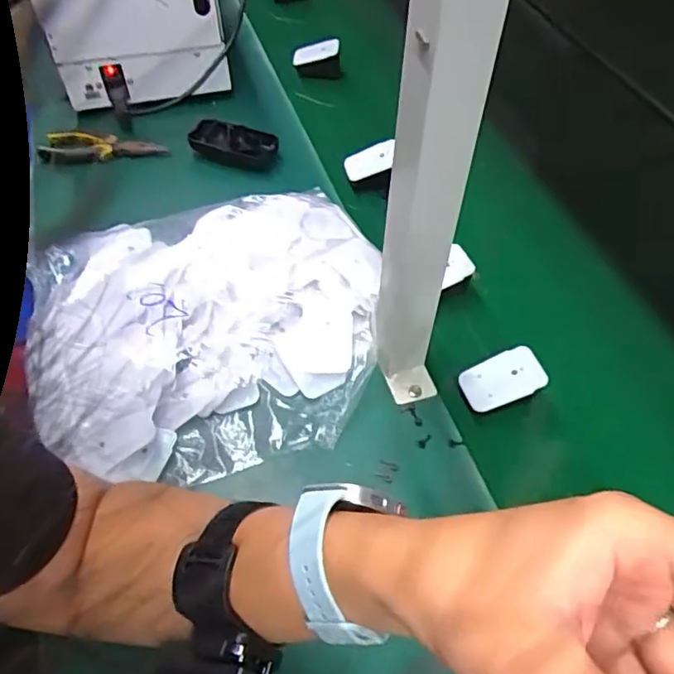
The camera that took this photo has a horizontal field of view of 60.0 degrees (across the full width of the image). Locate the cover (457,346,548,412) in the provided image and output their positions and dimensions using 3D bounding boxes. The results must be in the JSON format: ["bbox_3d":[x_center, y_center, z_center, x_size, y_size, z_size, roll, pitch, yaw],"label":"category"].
[{"bbox_3d":[0.143,0.037,0.508,0.068,0.005,0.043,-29,67,8],"label":"cover"}]

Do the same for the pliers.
[{"bbox_3d":[-0.308,-0.250,0.770,0.169,0.026,0.048,-1,53,-1],"label":"pliers"}]

